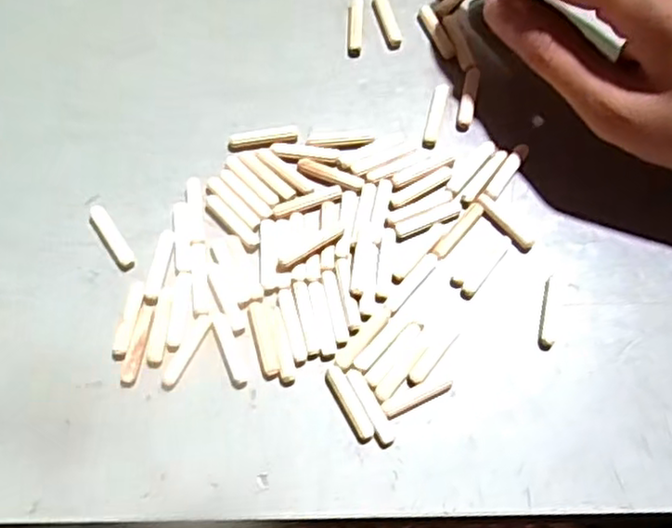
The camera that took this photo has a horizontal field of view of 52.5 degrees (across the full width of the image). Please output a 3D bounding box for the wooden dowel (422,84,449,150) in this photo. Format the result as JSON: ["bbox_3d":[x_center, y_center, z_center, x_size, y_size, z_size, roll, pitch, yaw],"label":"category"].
[{"bbox_3d":[0.044,-0.065,0.298,0.006,0.004,0.032,14,70,5],"label":"wooden dowel"}]

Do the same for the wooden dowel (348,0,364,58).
[{"bbox_3d":[0.009,-0.110,0.316,0.007,0.006,0.030,2,70,0],"label":"wooden dowel"}]

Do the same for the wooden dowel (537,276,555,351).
[{"bbox_3d":[0.084,0.019,0.267,0.005,0.004,0.029,11,70,4],"label":"wooden dowel"}]

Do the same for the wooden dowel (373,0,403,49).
[{"bbox_3d":[0.023,-0.114,0.317,0.007,0.005,0.030,-17,71,-7],"label":"wooden dowel"}]

